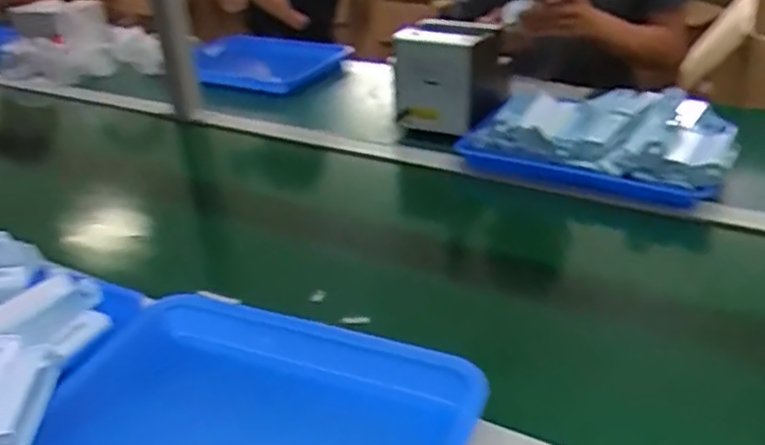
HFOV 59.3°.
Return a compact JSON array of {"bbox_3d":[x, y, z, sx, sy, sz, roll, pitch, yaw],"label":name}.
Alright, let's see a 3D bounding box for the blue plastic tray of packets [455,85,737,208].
[{"bbox_3d":[0.298,-0.118,0.937,0.325,0.091,0.213,13,34,25],"label":"blue plastic tray of packets"}]

